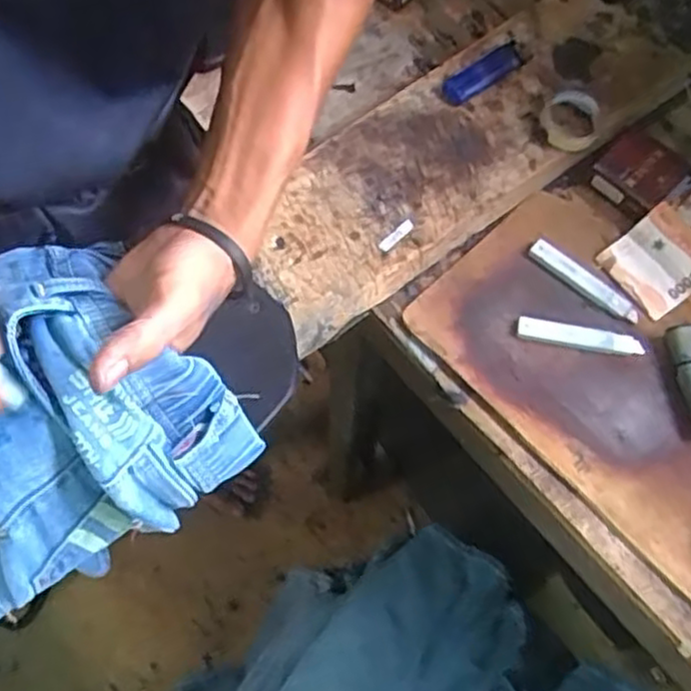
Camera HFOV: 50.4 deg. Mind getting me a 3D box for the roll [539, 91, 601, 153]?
[{"bbox_3d":[0.176,-0.177,0.574,0.046,0.016,0.050,1,67,-1],"label":"roll"}]

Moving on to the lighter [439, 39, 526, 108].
[{"bbox_3d":[0.111,-0.223,0.598,0.078,0.008,0.025,-35,72,-15],"label":"lighter"}]

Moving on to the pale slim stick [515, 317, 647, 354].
[{"bbox_3d":[0.164,-0.007,0.511,0.087,0.012,0.015,8,67,2],"label":"pale slim stick"}]

